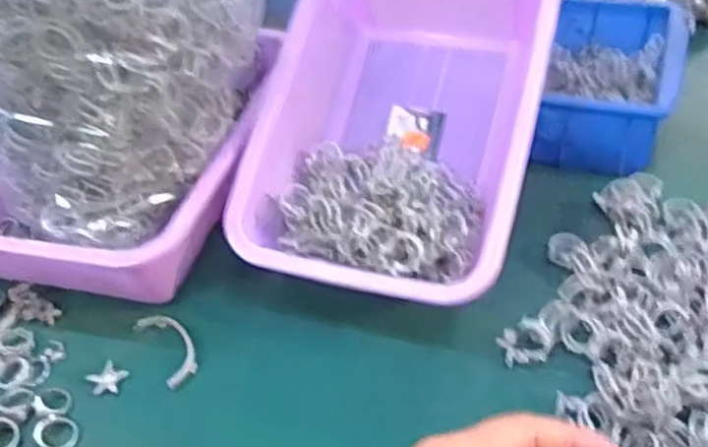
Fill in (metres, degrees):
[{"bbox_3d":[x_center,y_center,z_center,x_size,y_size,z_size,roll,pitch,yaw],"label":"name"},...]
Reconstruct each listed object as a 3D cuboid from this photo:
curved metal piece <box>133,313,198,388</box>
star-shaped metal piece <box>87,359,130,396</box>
[{"bbox_3d":[-0.128,0.083,0.509,0.028,0.010,0.068,-26,47,-21],"label":"curved metal piece"},{"bbox_3d":[-0.165,0.104,0.493,0.024,0.004,0.025,33,55,33],"label":"star-shaped metal piece"}]

